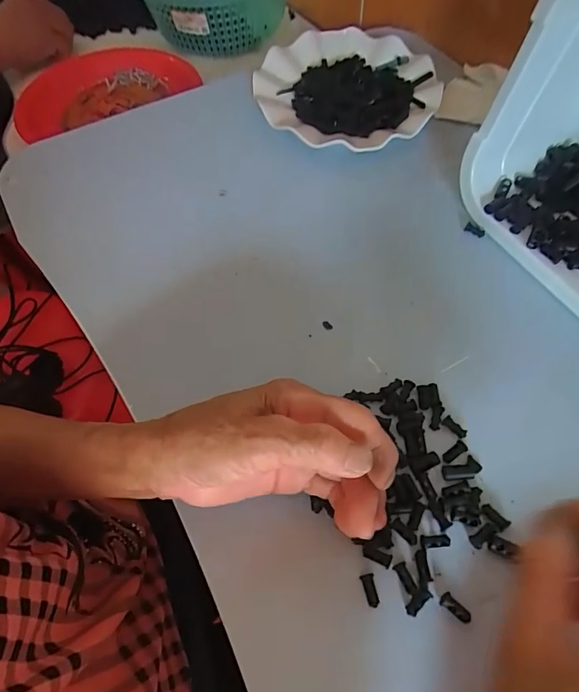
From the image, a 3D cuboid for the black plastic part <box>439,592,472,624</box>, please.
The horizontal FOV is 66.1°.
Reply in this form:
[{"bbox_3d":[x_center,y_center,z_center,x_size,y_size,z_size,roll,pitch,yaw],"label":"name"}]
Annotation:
[{"bbox_3d":[0.090,0.141,0.240,0.017,0.004,0.007,37,68,22],"label":"black plastic part"}]

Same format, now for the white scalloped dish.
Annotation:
[{"bbox_3d":[0.053,-0.252,0.437,0.160,0.023,0.175,-2,59,3],"label":"white scalloped dish"}]

